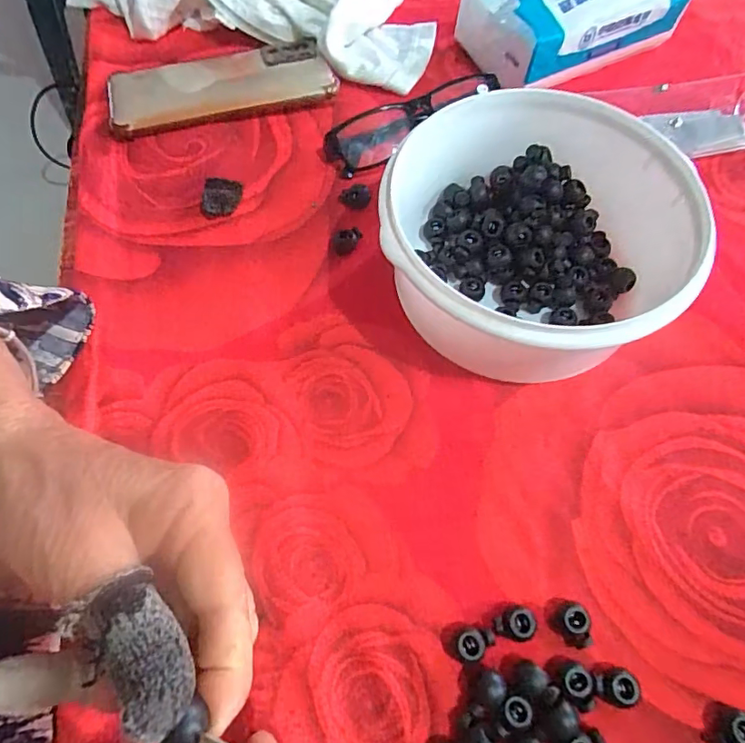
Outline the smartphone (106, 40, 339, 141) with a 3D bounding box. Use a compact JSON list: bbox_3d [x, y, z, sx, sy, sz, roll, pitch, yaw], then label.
[{"bbox_3d":[-0.115,-0.217,0.397,0.161,0.013,0.075,-16,65,-9],"label":"smartphone"}]

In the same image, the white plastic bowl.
[{"bbox_3d":[0.086,-0.069,0.293,0.148,0.077,0.154,1,64,-1],"label":"white plastic bowl"}]

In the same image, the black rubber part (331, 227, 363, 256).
[{"bbox_3d":[-0.017,-0.084,0.339,0.020,0.011,0.015,-3,64,-3],"label":"black rubber part"}]

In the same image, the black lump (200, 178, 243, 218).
[{"bbox_3d":[-0.101,-0.115,0.349,0.026,0.009,0.030,1,63,-1],"label":"black lump"}]

